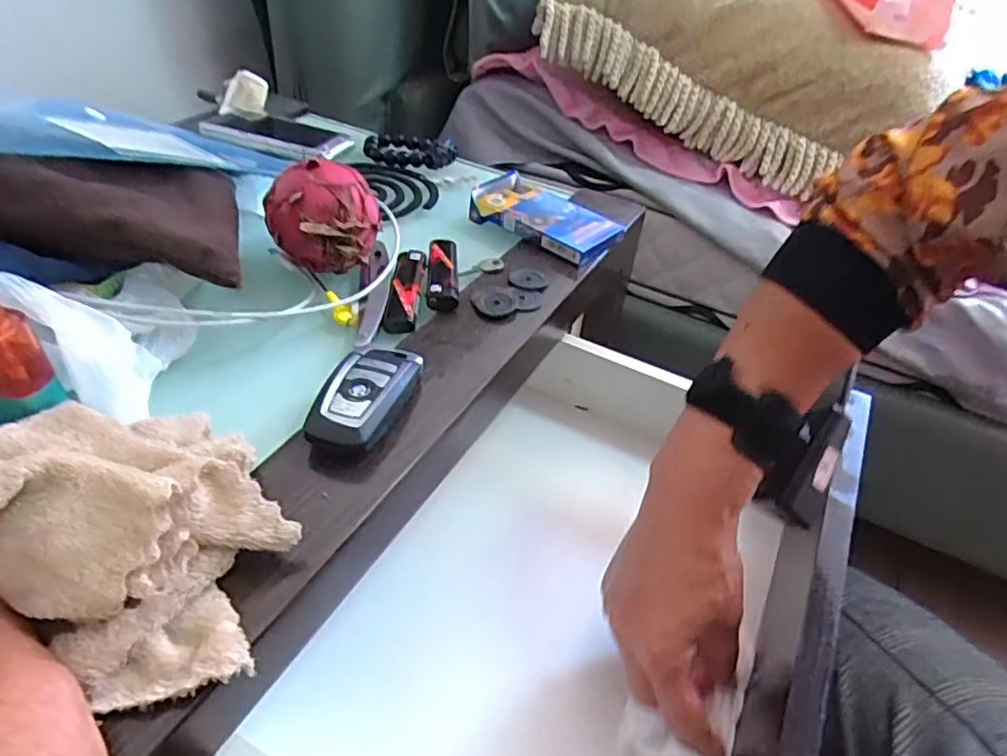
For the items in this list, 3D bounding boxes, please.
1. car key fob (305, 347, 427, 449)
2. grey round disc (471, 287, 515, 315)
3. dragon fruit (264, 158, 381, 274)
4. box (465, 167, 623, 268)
[{"bbox_3d":[-0.070,0.009,0.322,0.038,0.016,0.074,14,41,10],"label":"car key fob"},{"bbox_3d":[-0.006,-0.048,0.405,0.025,0.004,0.029,10,41,5],"label":"grey round disc"},{"bbox_3d":[-0.114,-0.100,0.405,0.068,0.060,0.074,-7,42,-14],"label":"dragon fruit"},{"bbox_3d":[0.031,-0.122,0.489,0.114,0.022,0.057,31,47,27],"label":"box"}]

